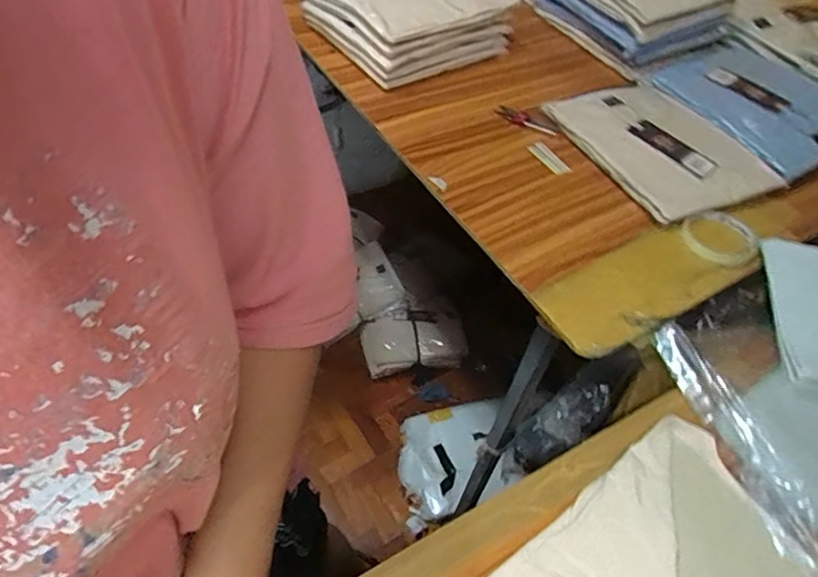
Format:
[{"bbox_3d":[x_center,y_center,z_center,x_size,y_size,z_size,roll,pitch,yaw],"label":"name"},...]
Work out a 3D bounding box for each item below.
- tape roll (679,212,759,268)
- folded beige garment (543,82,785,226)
[{"bbox_3d":[0.372,-0.064,0.653,0.083,0.015,0.089,3,49,-3],"label":"tape roll"},{"bbox_3d":[0.340,-0.198,0.753,0.202,0.035,0.259,-20,54,-22],"label":"folded beige garment"}]

